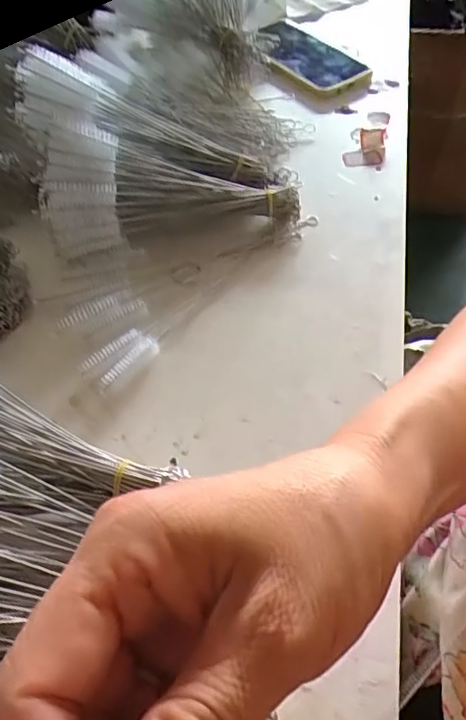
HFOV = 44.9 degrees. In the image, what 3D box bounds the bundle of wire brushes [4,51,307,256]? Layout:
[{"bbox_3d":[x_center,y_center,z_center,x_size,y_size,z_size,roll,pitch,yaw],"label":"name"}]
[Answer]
[{"bbox_3d":[-0.053,-0.163,0.448,0.202,0.120,0.110,-10,53,-5],"label":"bundle of wire brushes"}]

